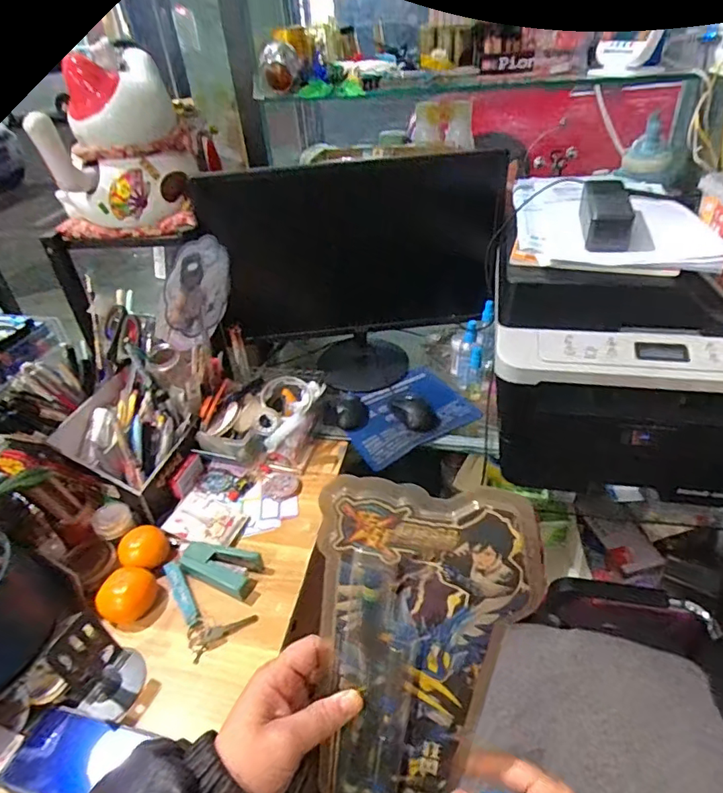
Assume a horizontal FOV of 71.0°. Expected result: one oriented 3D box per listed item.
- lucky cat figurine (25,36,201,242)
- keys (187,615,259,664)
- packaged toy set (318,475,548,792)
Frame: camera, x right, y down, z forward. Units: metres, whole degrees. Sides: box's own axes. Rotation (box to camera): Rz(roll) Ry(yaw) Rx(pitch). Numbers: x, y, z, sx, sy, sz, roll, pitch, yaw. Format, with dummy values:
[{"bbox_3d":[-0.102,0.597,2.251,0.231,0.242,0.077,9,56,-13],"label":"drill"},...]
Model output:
[{"bbox_3d":[-0.382,-0.399,0.807,0.205,0.244,0.182,-6,37,-2],"label":"lucky cat figurine"},{"bbox_3d":[-0.180,0.292,0.645,0.084,0.013,0.041,-28,42,-27],"label":"keys"},{"bbox_3d":[0.041,0.185,0.353,0.139,0.260,0.018,4,12,5],"label":"packaged toy set"}]

